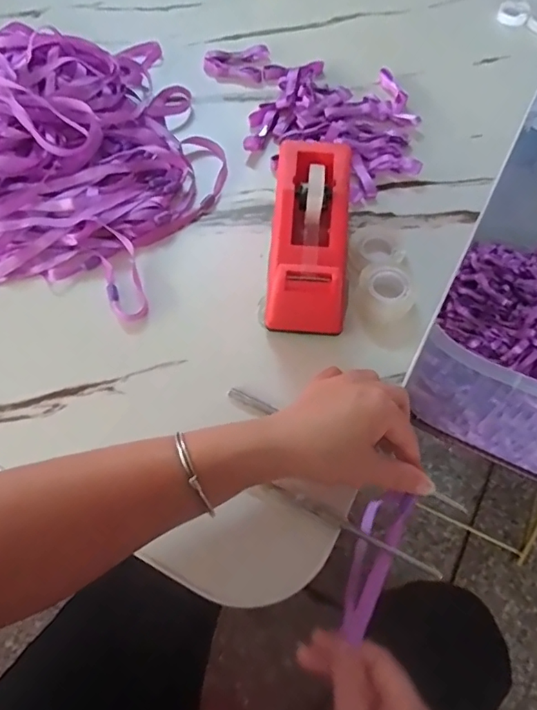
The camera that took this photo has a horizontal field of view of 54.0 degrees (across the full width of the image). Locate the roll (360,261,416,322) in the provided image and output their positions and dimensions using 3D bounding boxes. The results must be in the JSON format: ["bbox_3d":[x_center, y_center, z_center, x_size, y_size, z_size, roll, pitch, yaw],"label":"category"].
[{"bbox_3d":[0.097,-0.054,0.430,0.047,0.021,0.050,1,60,-2],"label":"roll"}]

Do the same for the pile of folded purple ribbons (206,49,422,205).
[{"bbox_3d":[0.056,-0.252,0.538,0.177,0.020,0.240,-15,62,-11],"label":"pile of folded purple ribbons"}]

